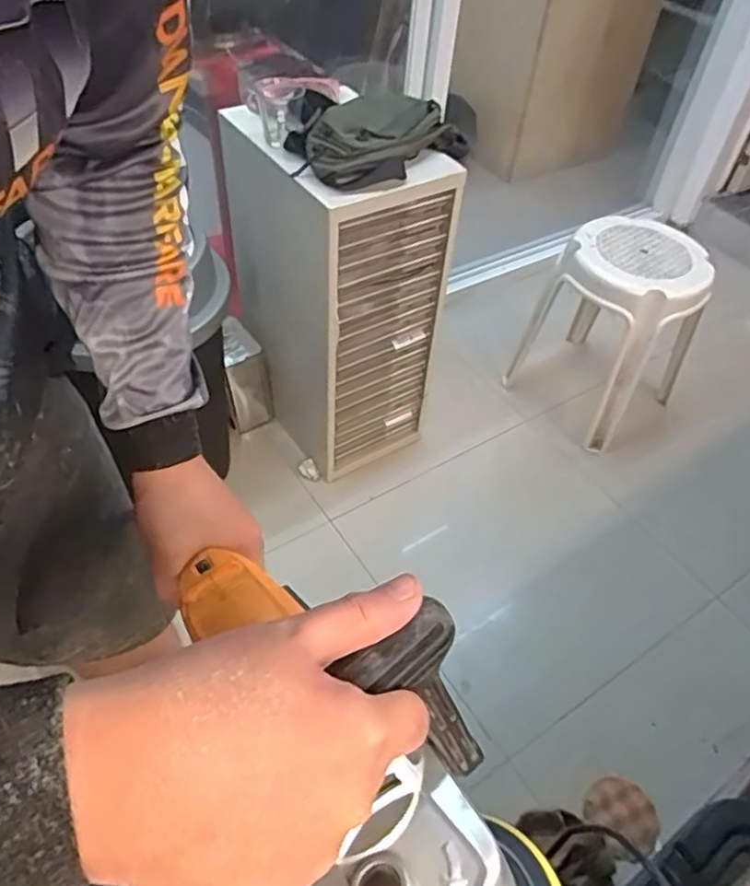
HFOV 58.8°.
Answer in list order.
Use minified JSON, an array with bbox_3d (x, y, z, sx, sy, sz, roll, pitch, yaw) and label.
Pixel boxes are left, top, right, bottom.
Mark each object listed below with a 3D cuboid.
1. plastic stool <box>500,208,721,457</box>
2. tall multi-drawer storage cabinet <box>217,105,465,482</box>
[{"bbox_3d":[0.583,-0.286,1.641,0.368,0.429,0.348,29,52,20],"label":"plastic stool"},{"bbox_3d":[-0.085,-0.309,1.422,0.273,0.686,0.368,-28,56,-26],"label":"tall multi-drawer storage cabinet"}]

